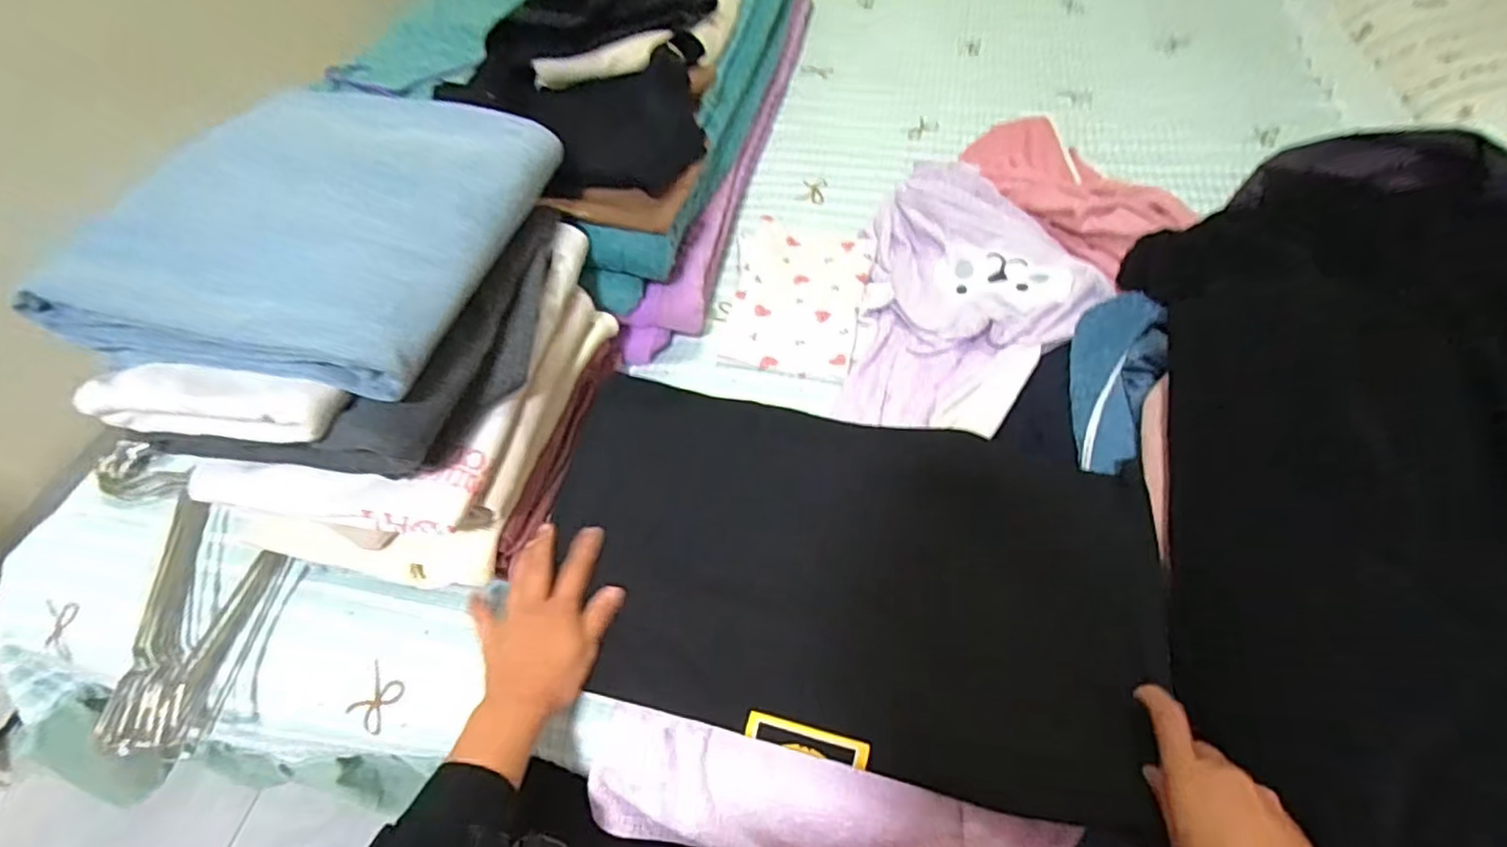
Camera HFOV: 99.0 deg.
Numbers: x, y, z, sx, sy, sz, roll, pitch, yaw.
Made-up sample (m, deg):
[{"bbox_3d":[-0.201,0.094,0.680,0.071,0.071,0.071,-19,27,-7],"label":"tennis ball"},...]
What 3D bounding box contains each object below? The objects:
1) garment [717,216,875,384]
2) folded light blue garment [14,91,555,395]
[{"bbox_3d":[0.051,-0.156,0.779,0.161,0.031,0.223,10,56,11],"label":"garment"},{"bbox_3d":[-0.323,-0.160,0.492,0.247,0.065,0.285,6,55,8],"label":"folded light blue garment"}]

